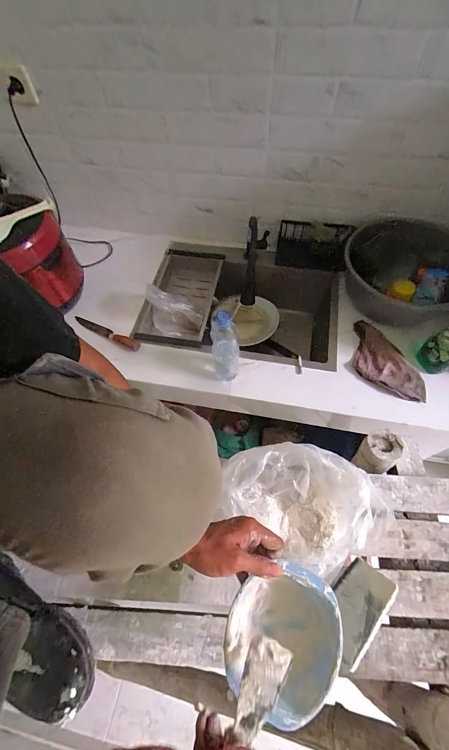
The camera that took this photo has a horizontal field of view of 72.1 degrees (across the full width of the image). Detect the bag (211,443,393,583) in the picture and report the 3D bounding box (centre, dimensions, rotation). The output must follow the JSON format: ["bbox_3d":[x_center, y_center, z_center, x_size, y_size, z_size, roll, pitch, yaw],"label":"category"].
[{"bbox_3d":[0.131,0.214,0.514,0.273,0.092,0.188,18,64,11],"label":"bag"}]

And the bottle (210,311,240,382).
[{"bbox_3d":[0.002,-0.053,0.754,0.064,0.251,0.056,-1,62,1],"label":"bottle"}]

